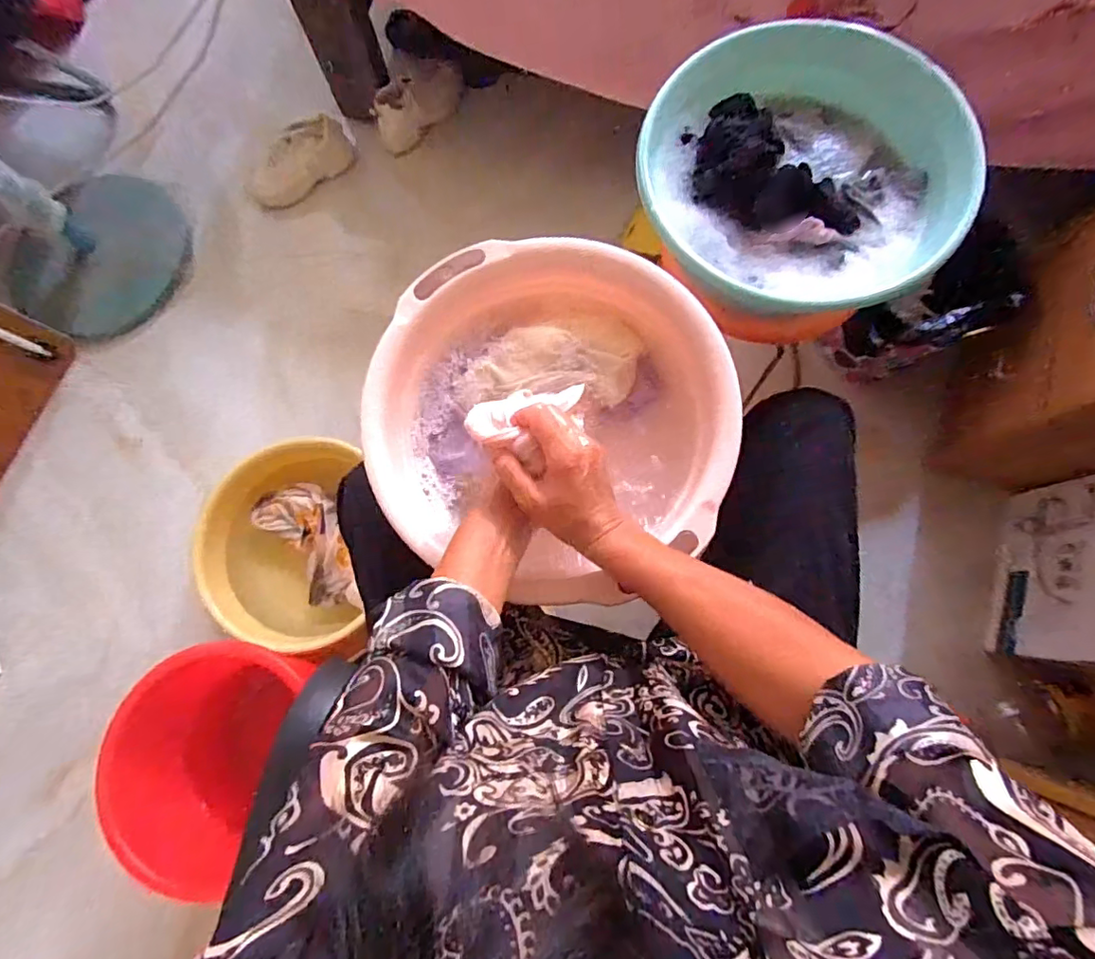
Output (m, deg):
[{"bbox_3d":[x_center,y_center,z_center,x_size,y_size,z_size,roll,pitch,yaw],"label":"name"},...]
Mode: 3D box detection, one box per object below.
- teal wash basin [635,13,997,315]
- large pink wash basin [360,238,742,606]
[{"bbox_3d":[0.283,-0.342,0.656,0.350,0.126,0.313,20,77,6],"label":"teal wash basin"},{"bbox_3d":[0.000,-0.060,0.578,0.362,0.101,0.334,0,75,1],"label":"large pink wash basin"}]

